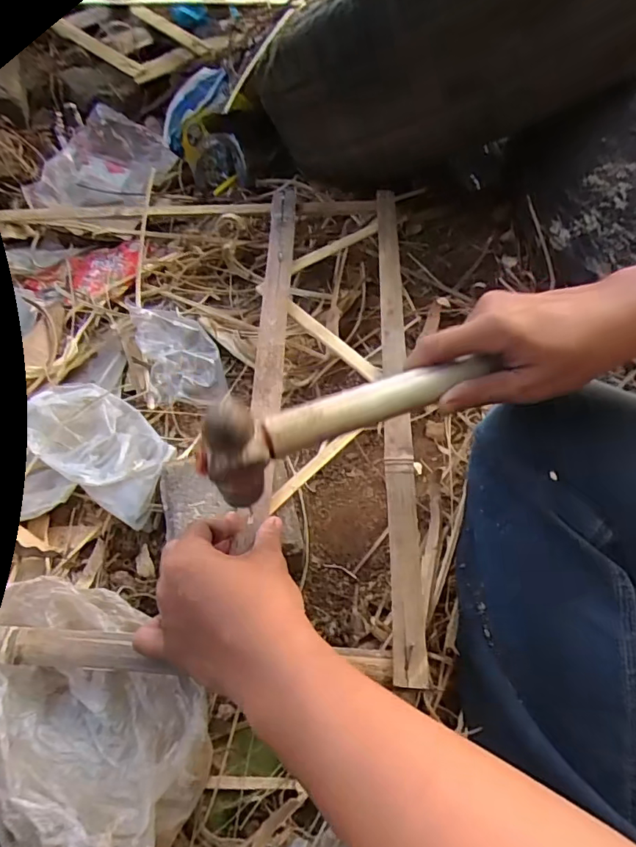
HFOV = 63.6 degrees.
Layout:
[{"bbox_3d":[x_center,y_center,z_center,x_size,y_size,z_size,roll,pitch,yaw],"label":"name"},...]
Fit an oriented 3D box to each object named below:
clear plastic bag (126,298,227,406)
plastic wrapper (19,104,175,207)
[{"bbox_3d":[-0.140,-0.071,0.512,0.075,0.035,0.117,-19,59,-14],"label":"clear plastic bag"},{"bbox_3d":[-0.305,-0.362,0.720,0.145,0.050,0.199,18,57,10],"label":"plastic wrapper"}]

